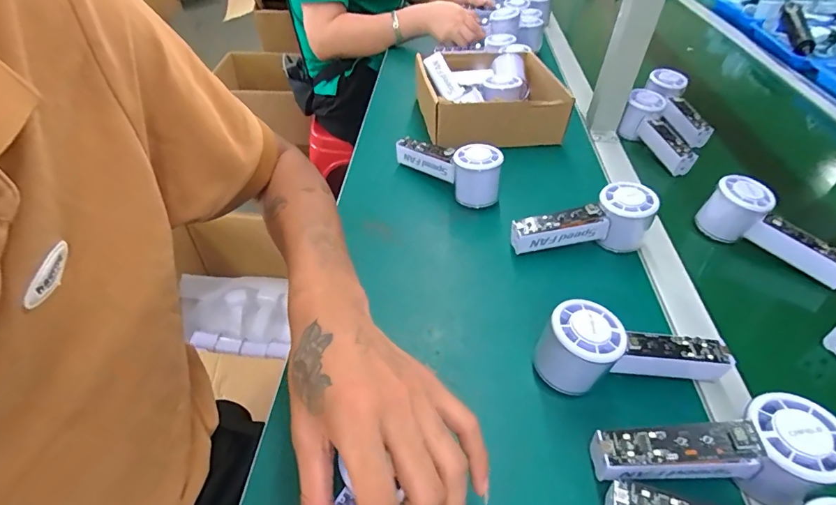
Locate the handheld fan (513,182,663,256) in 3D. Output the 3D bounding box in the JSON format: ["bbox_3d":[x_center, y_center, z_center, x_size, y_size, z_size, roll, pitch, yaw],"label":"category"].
[{"bbox_3d":[0.177,-0.032,0.480,0.154,0.073,0.051,-1,45,-3],"label":"handheld fan"}]

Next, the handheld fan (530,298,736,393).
[{"bbox_3d":[0.171,0.078,0.361,0.153,0.066,0.057,-5,45,-7],"label":"handheld fan"}]

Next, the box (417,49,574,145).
[{"bbox_3d":[0.107,-0.234,0.668,0.202,0.076,0.204,-4,45,-6],"label":"box"}]

